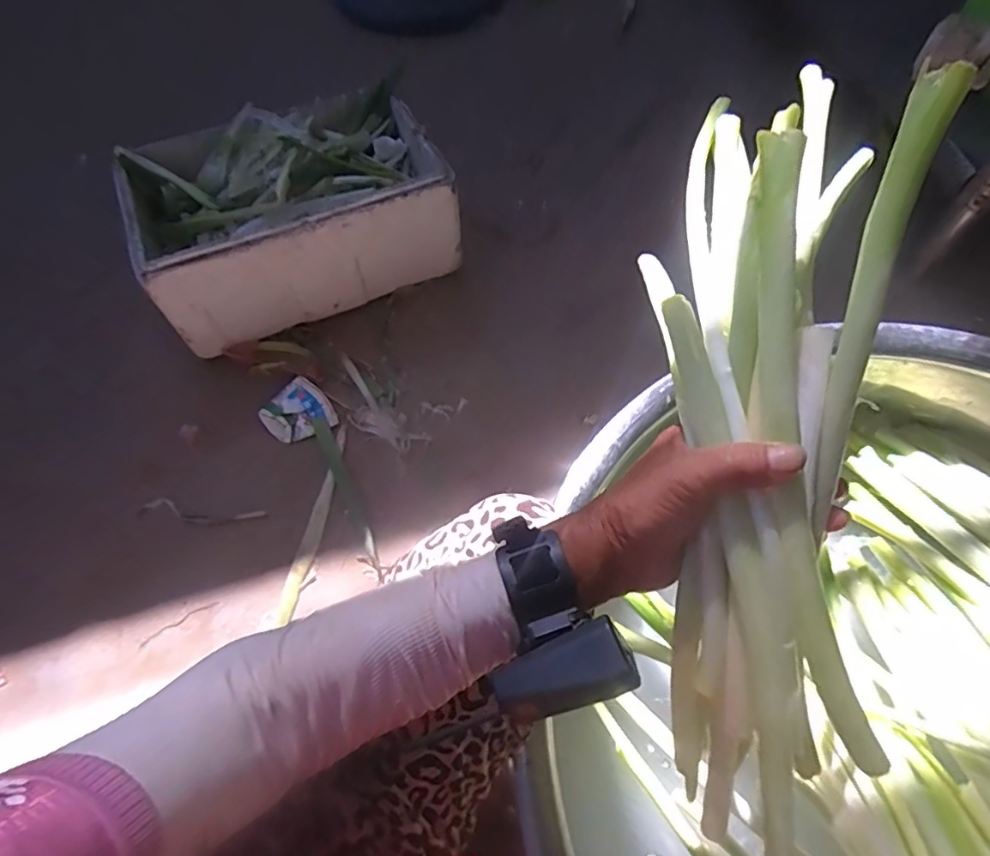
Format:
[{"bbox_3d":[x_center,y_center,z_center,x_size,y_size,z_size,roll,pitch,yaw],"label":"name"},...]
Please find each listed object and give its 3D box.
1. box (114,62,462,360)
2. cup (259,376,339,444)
[{"bbox_3d":[-0.359,-0.384,1.002,0.502,0.201,0.414,-26,62,-14],"label":"box"},{"bbox_3d":[-0.304,-0.027,0.860,0.095,0.024,0.109,-37,66,-19],"label":"cup"}]

